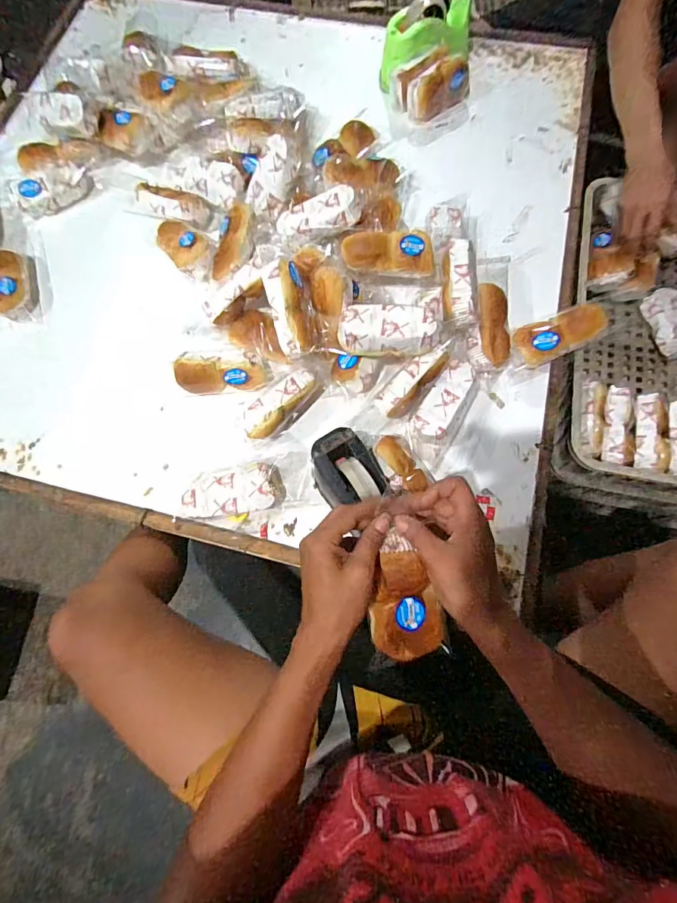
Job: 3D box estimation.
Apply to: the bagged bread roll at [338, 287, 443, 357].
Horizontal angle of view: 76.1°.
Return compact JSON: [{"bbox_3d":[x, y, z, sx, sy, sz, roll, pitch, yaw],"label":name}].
[{"bbox_3d":[0.075,-0.183,0.632,0.144,0.054,0.069,-2,71,0],"label":"bagged bread roll"}]

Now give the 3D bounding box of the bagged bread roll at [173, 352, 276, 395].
[{"bbox_3d":[-0.187,-0.128,0.717,0.151,0.064,0.058,-1,72,3],"label":"bagged bread roll"}]

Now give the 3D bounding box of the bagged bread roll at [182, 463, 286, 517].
[{"bbox_3d":[-0.157,0.065,0.649,0.145,0.057,0.064,-15,72,-2],"label":"bagged bread roll"}]

